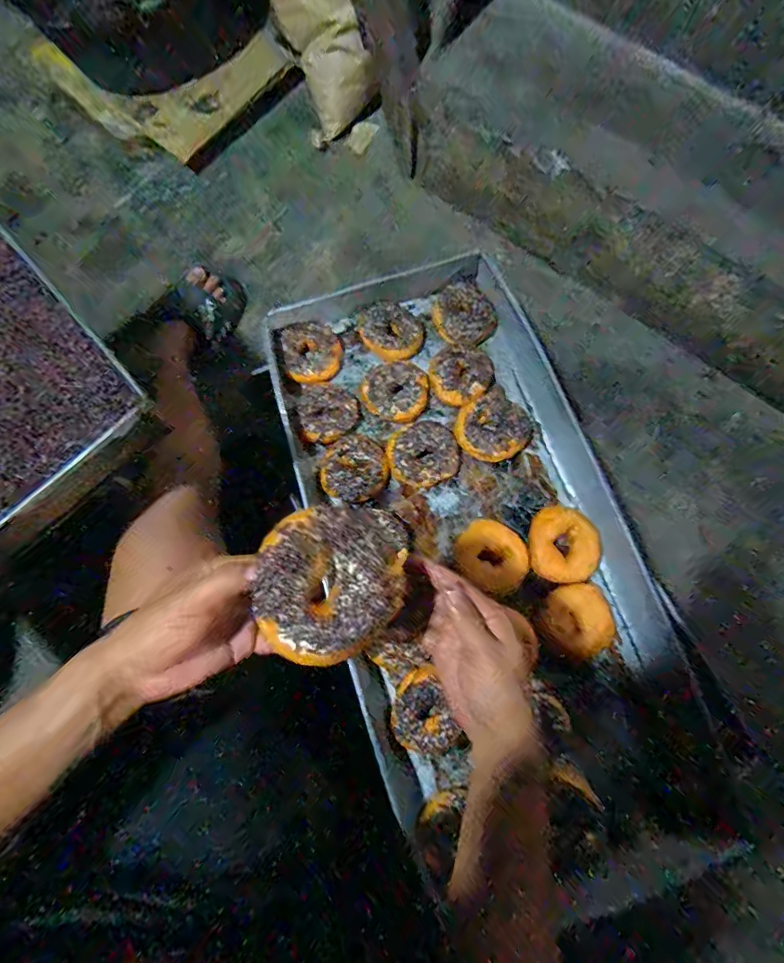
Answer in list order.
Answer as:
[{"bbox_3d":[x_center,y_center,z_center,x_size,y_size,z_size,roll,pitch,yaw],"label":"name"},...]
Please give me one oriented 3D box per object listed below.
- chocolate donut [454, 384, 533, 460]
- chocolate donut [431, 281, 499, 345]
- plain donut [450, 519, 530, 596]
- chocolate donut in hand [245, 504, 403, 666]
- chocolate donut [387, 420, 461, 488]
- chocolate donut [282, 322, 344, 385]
[{"bbox_3d":[0.147,-0.079,0.713,0.108,0.041,0.102,-34,77,-8],"label":"chocolate donut"},{"bbox_3d":[0.108,-0.262,0.753,0.081,0.037,0.102,-31,76,-7],"label":"chocolate donut"},{"bbox_3d":[0.136,0.104,0.664,0.099,0.025,0.088,41,79,11],"label":"plain donut"},{"bbox_3d":[-0.045,0.069,0.335,0.097,0.033,0.101,45,71,-8],"label":"chocolate donut in hand"},{"bbox_3d":[0.047,-0.039,0.706,0.103,0.039,0.095,0,75,1],"label":"chocolate donut"},{"bbox_3d":[-0.122,-0.196,0.734,0.092,0.029,0.097,0,75,1],"label":"chocolate donut"}]

